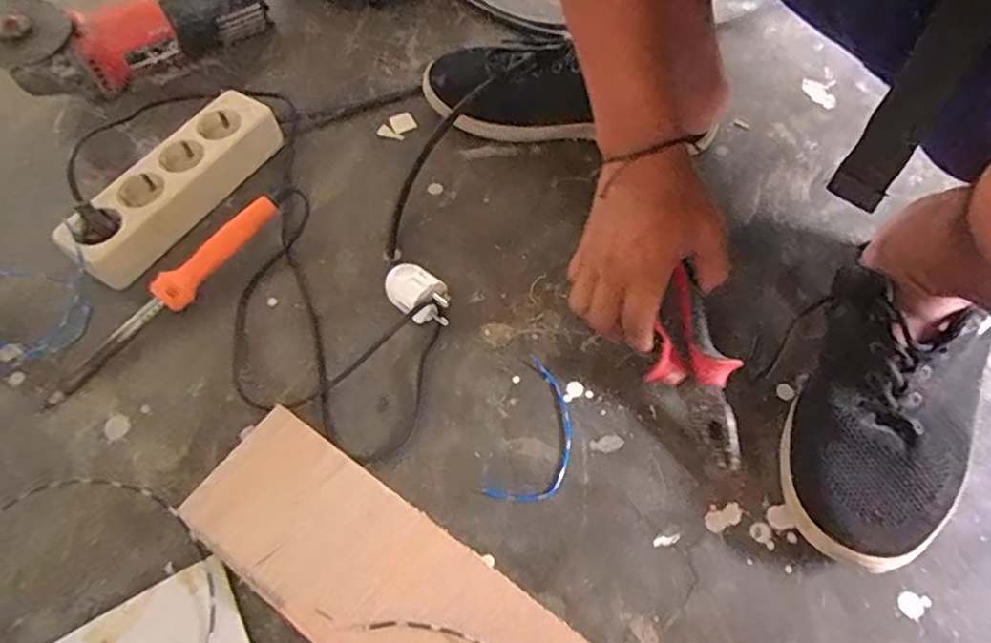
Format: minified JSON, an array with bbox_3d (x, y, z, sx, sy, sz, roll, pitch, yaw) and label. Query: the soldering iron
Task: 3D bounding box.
[{"bbox_3d":[-0.255,-0.021,0.475,0.020,0.029,0.223,36,67,20],"label":"soldering iron"}]

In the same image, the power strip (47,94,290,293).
[{"bbox_3d":[-0.273,-0.119,0.525,0.060,0.043,0.202,30,65,17],"label":"power strip"}]

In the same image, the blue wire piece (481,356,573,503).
[{"bbox_3d":[0.033,0.078,0.431,0.048,0.004,0.107,18,62,11],"label":"blue wire piece"}]

